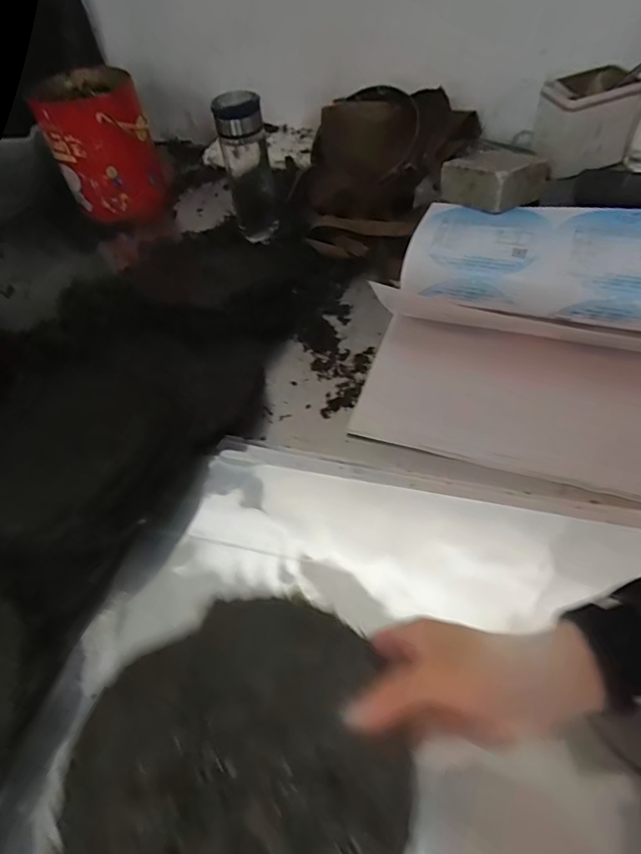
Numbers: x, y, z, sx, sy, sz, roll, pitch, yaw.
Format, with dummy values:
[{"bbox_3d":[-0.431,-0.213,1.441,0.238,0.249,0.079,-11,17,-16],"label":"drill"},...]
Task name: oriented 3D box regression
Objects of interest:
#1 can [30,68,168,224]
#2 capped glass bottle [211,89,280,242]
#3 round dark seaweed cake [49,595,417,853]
[{"bbox_3d":[-0.358,-0.467,0.830,0.158,0.193,0.157,-23,53,-12],"label":"can"},{"bbox_3d":[-0.101,-0.363,0.704,0.067,0.178,0.054,-11,51,-2],"label":"capped glass bottle"},{"bbox_3d":[-0.048,0.195,0.281,0.192,0.013,0.173,-34,56,-20],"label":"round dark seaweed cake"}]

